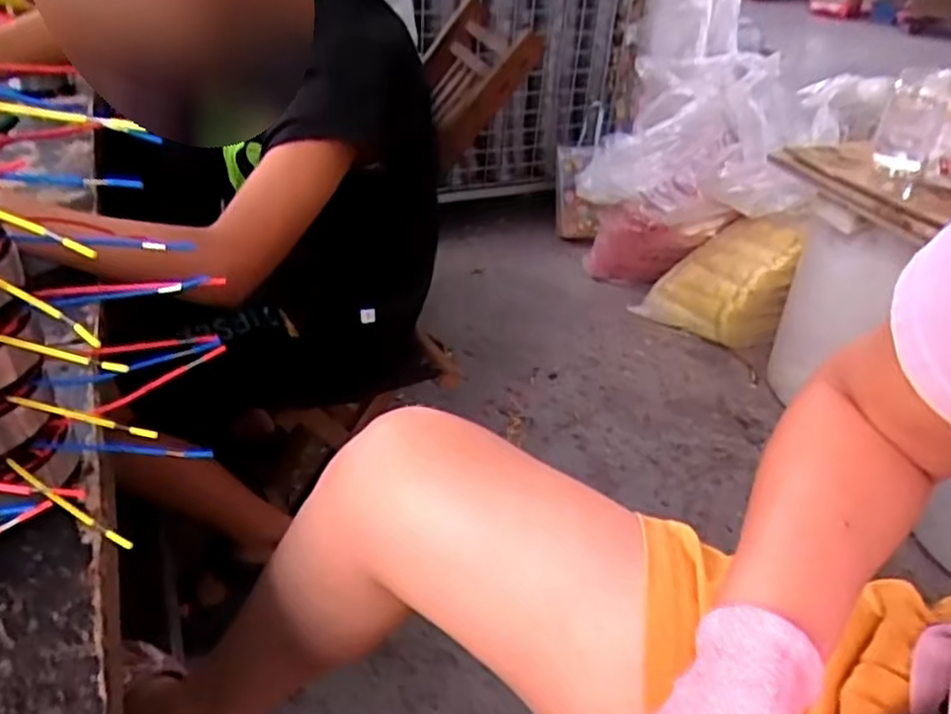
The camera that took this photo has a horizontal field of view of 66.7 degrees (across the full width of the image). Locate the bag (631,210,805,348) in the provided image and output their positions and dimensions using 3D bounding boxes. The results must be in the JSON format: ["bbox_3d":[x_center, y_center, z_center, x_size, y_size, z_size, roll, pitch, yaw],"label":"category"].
[{"bbox_3d":[0.518,-0.172,1.549,0.107,0.300,0.280,-24,44,-35],"label":"bag"}]

